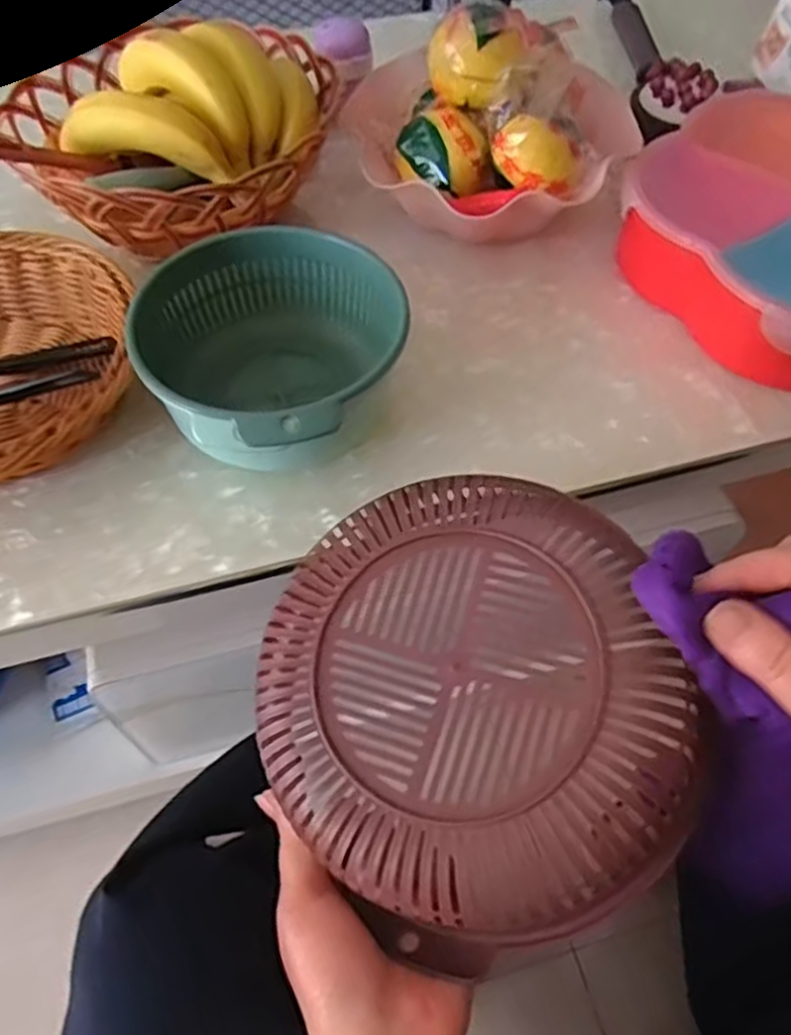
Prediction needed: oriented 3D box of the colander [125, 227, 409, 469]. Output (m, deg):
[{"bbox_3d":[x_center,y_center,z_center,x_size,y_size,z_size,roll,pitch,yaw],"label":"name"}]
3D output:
[{"bbox_3d":[-0.071,-0.090,0.459,0.156,0.069,0.148,-14,58,-10],"label":"colander"}]

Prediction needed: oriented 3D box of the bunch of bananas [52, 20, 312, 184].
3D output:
[{"bbox_3d":[-0.142,-0.291,0.510,0.155,0.061,0.093,9,57,5],"label":"bunch of bananas"}]

